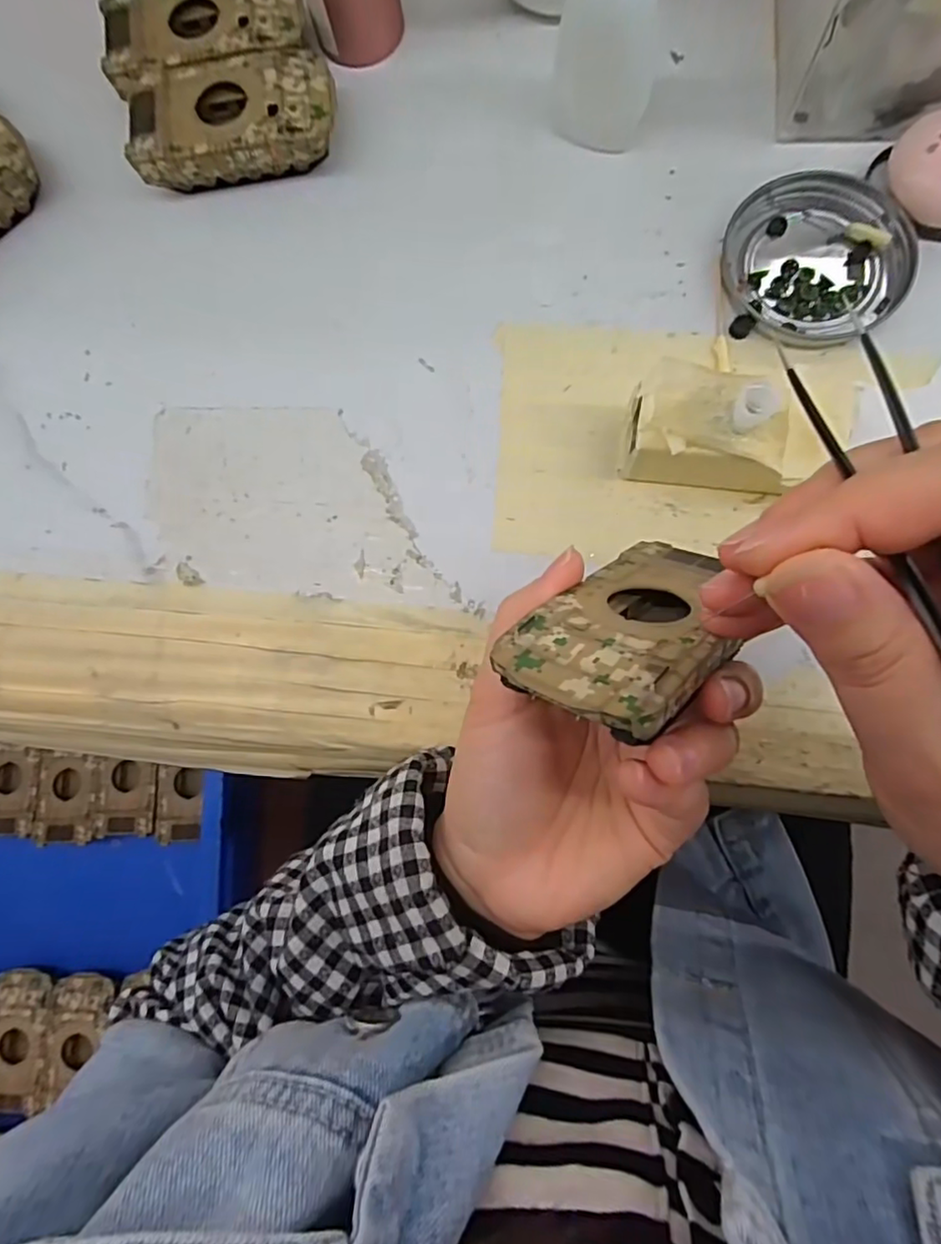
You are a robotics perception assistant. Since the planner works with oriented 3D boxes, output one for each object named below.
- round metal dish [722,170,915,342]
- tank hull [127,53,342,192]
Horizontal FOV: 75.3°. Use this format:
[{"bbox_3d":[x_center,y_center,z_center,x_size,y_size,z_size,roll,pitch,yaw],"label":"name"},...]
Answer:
[{"bbox_3d":[0.153,-0.163,0.270,0.075,0.007,0.079,-1,82,5],"label":"round metal dish"},{"bbox_3d":[-0.111,-0.240,0.296,0.093,0.029,0.050,-5,82,4],"label":"tank hull"}]

